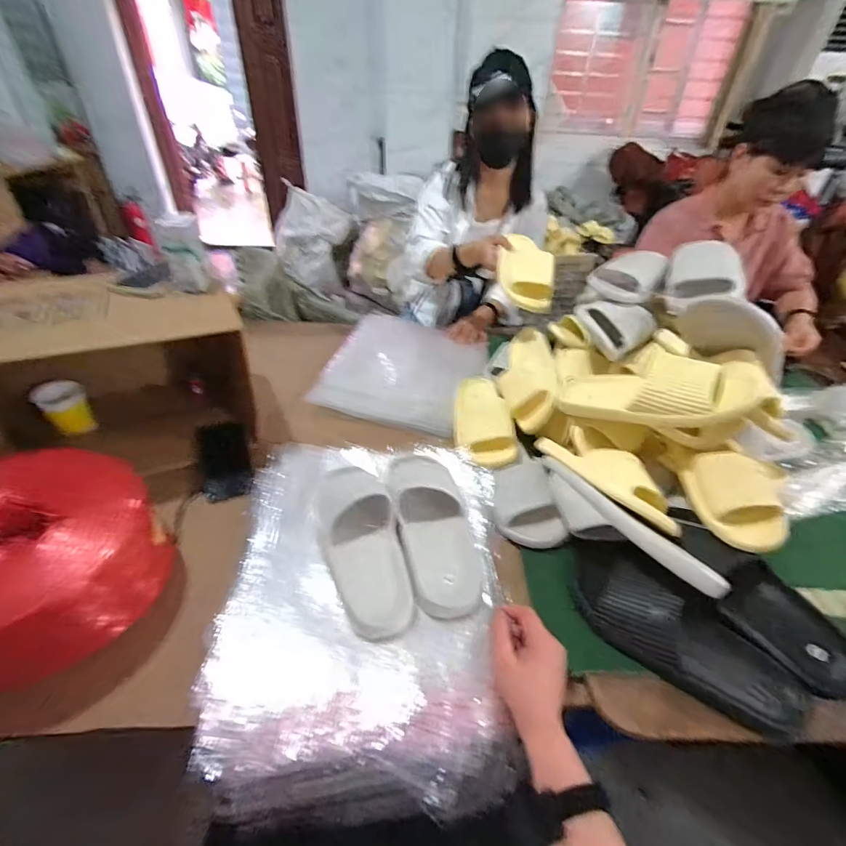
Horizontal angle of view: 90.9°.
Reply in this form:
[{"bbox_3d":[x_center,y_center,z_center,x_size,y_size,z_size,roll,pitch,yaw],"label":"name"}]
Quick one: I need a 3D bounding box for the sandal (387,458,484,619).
[{"bbox_3d":[0.013,0.125,0.592,0.106,0.055,0.277,-5,39,-9],"label":"sandal"}]

